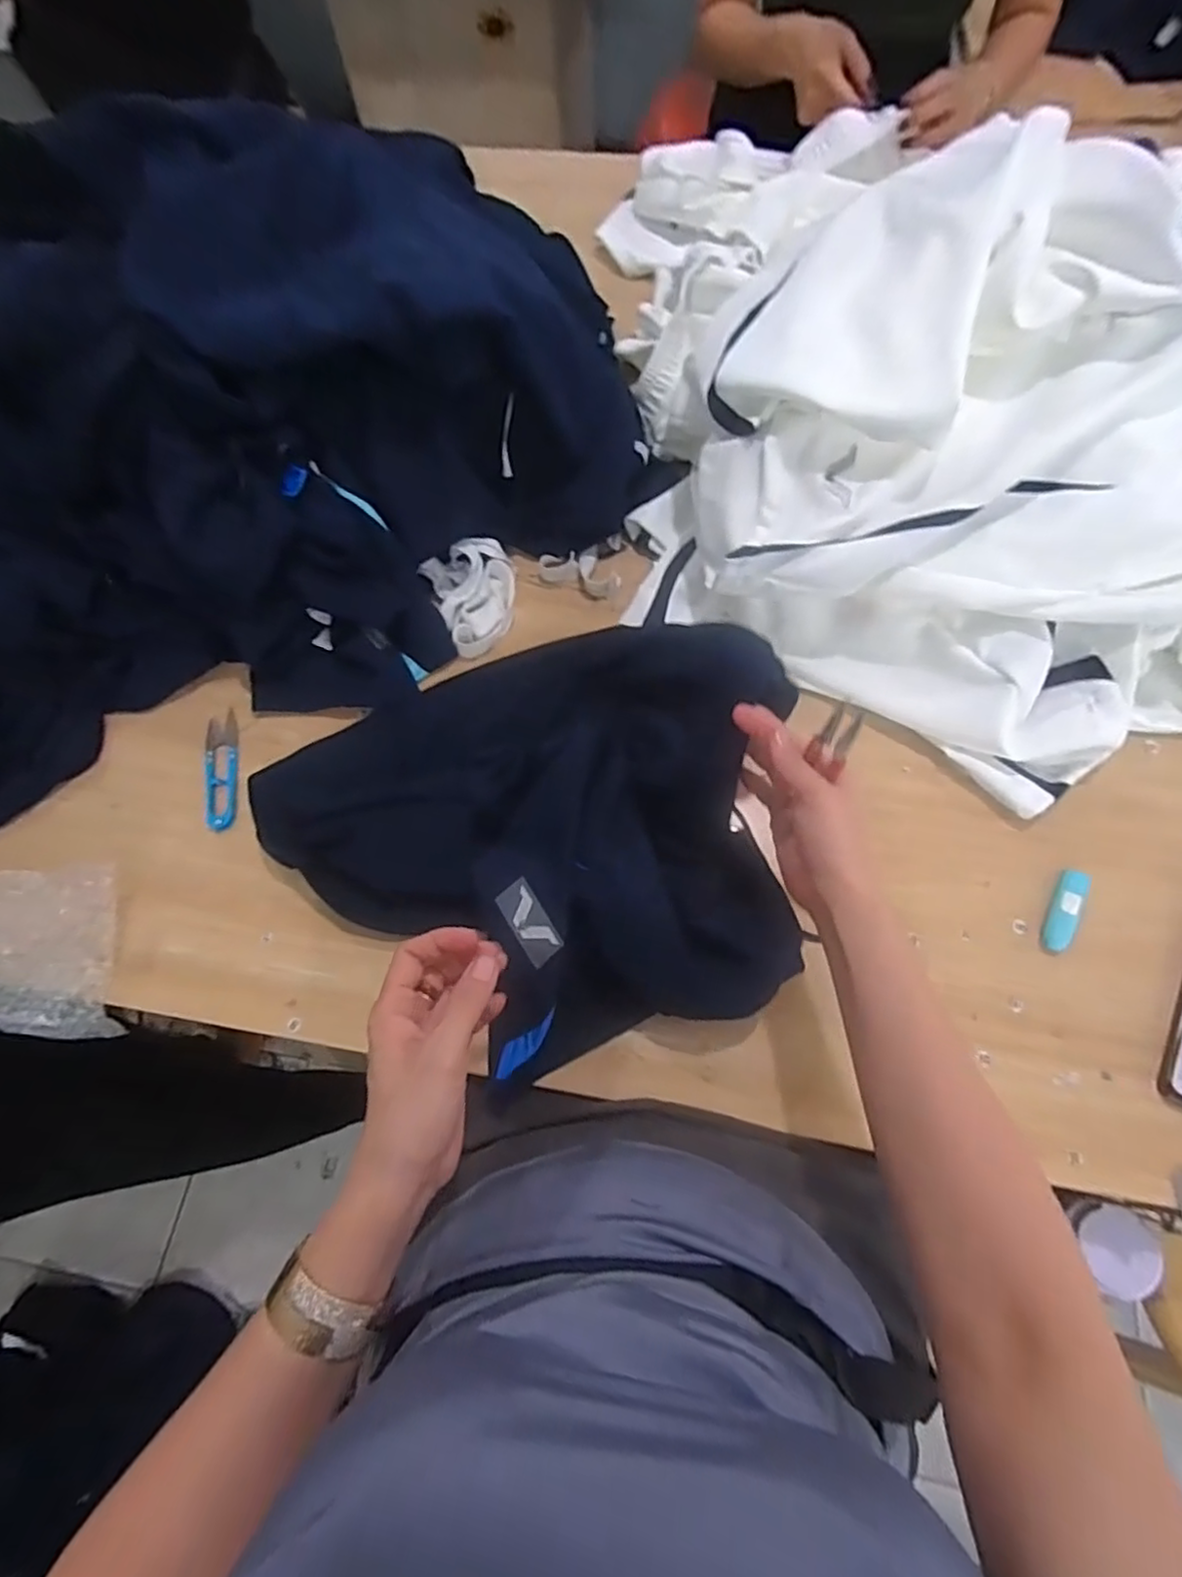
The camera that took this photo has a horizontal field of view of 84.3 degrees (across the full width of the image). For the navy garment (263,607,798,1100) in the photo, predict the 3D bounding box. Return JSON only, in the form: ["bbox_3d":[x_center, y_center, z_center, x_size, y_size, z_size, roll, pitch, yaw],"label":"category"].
[{"bbox_3d":[-0.026,0.010,0.513,0.408,0.095,0.341,39,77,14],"label":"navy garment"}]

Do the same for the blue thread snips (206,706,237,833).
[{"bbox_3d":[-0.336,-0.017,0.592,0.030,0.006,0.117,-16,71,-3],"label":"blue thread snips"}]

